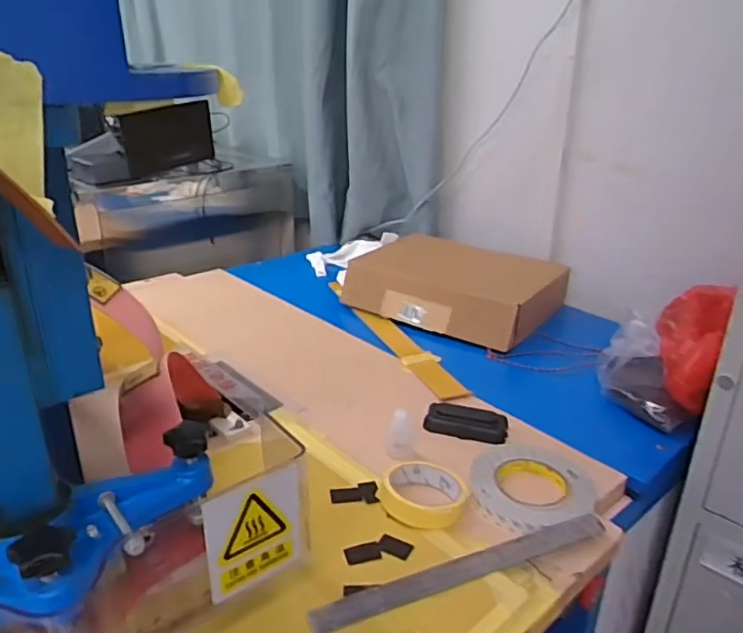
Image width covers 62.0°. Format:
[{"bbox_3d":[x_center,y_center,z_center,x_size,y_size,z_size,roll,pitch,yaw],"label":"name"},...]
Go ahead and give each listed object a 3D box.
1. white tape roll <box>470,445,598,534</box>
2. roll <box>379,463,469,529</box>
[{"bbox_3d":[0.187,0.199,0.725,0.140,0.016,0.142,1,24,-1],"label":"white tape roll"},{"bbox_3d":[0.058,0.193,0.687,0.092,0.021,0.092,1,24,-1],"label":"roll"}]

